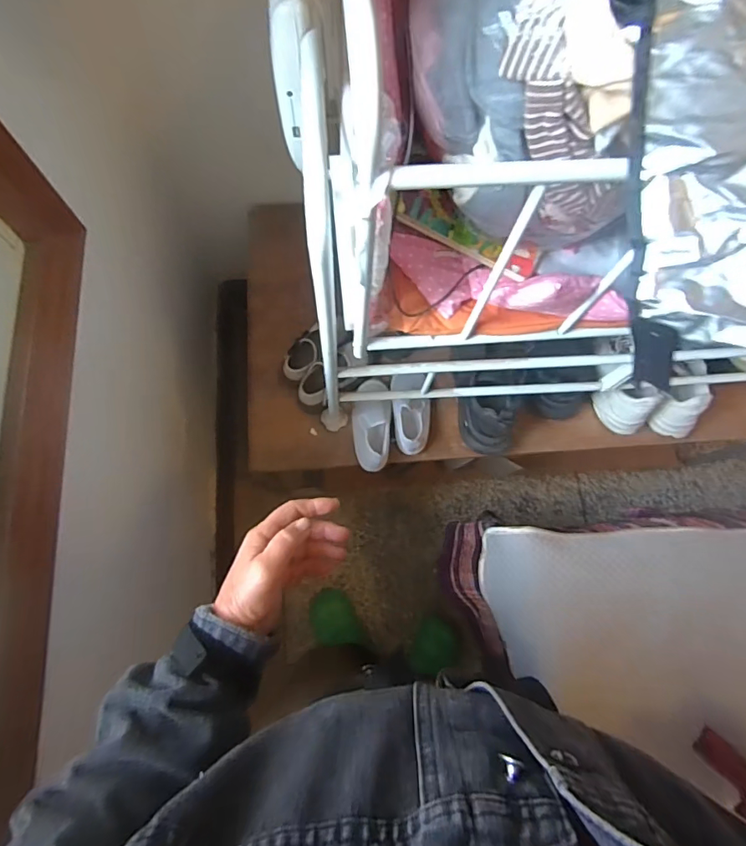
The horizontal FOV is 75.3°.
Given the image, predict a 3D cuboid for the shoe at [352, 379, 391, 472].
[{"bbox_3d":[-0.003,0.005,0.946,0.073,0.054,0.180,2,73,-2],"label":"shoe"}]

